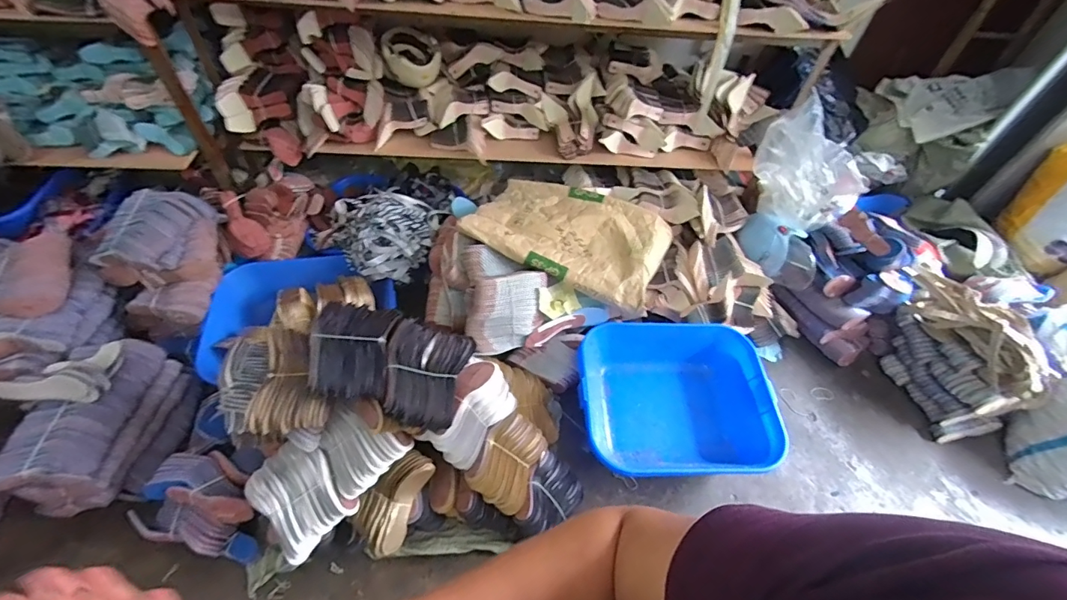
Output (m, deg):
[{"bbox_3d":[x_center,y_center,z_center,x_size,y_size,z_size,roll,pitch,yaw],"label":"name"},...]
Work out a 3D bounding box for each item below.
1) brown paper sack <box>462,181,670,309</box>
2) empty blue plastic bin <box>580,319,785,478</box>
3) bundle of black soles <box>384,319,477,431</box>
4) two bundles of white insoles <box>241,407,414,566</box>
[{"bbox_3d":[0.150,-0.283,1.675,0.674,0.091,0.505,18,51,9],"label":"brown paper sack"},{"bbox_3d":[0.464,0.328,1.523,0.607,0.215,0.496,0,50,-5],"label":"empty blue plastic bin"},{"bbox_3d":[-0.269,0.181,1.110,0.205,0.090,0.248,21,70,-22],"label":"bundle of black soles"},{"bbox_3d":[-0.519,0.432,1.144,0.384,0.090,0.239,-43,85,-4],"label":"two bundles of white insoles"}]

